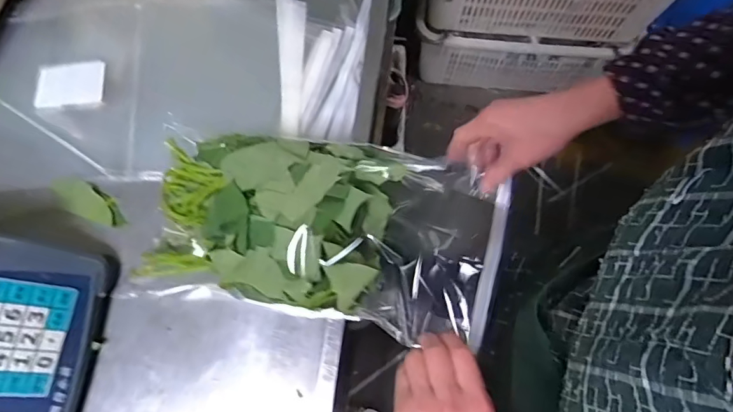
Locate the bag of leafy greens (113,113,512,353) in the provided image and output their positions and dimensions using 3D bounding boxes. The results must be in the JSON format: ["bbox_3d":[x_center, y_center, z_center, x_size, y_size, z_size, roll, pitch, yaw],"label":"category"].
[{"bbox_3d":[-0.053,0.014,0.471,0.369,0.093,0.181,10,76,4],"label":"bag of leafy greens"}]

